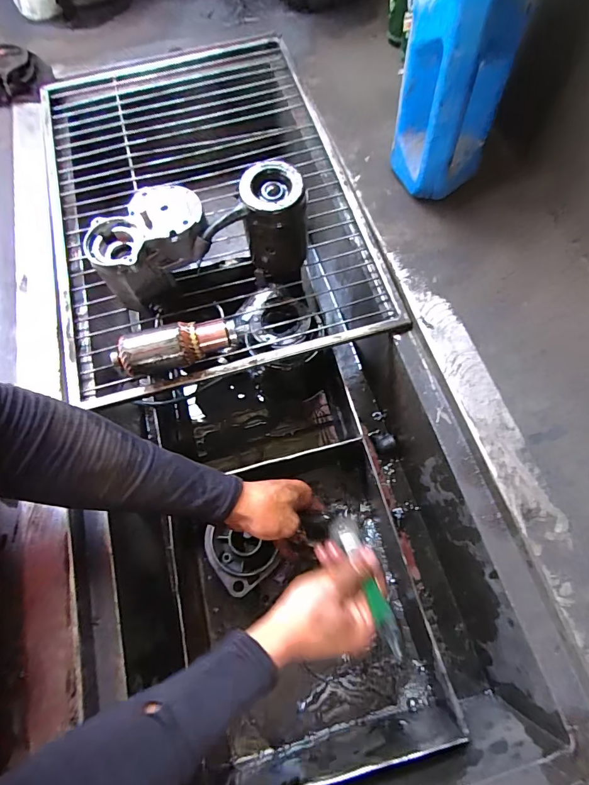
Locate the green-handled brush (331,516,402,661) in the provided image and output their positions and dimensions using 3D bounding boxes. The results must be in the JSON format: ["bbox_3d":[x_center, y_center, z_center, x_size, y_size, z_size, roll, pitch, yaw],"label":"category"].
[{"bbox_3d":[0.072,0.188,0.413,0.028,0.013,0.158,-18,30,-5],"label":"green-handled brush"}]

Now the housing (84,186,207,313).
[{"bbox_3d":[-0.172,-0.173,0.506,0.139,0.111,0.096,-27,69,-8],"label":"housing"}]

